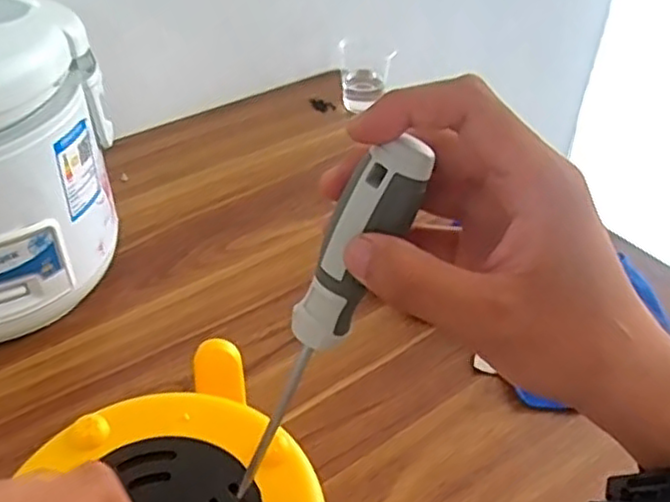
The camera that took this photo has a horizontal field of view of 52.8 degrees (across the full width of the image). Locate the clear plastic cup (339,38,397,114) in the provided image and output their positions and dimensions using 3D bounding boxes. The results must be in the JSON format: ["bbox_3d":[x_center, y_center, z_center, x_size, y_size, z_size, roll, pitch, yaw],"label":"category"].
[{"bbox_3d":[0.036,-0.224,0.853,0.055,0.073,0.057,-3,40,-6],"label":"clear plastic cup"}]

